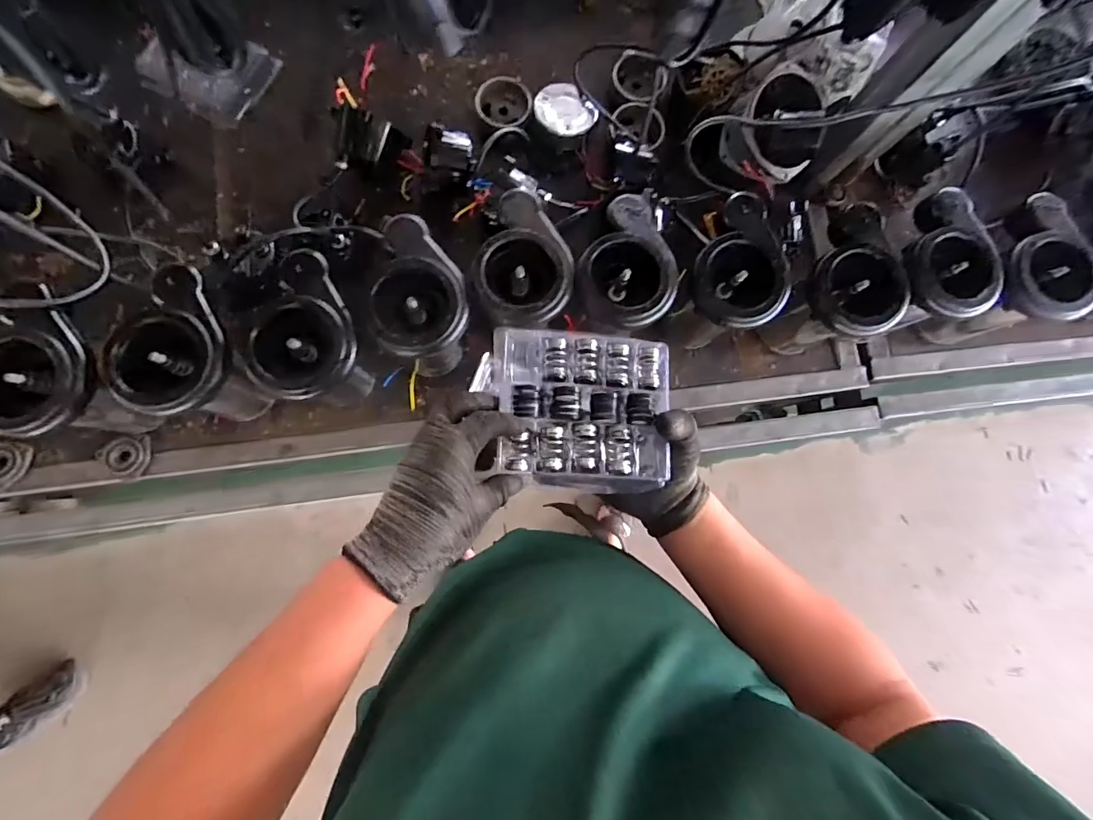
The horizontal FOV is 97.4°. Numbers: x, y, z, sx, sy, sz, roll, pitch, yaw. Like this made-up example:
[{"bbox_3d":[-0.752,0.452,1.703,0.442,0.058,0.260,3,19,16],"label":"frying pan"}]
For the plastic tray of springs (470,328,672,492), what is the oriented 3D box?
[{"bbox_3d":[0.026,0.000,0.440,0.171,0.026,0.140,4,82,-4],"label":"plastic tray of springs"}]

